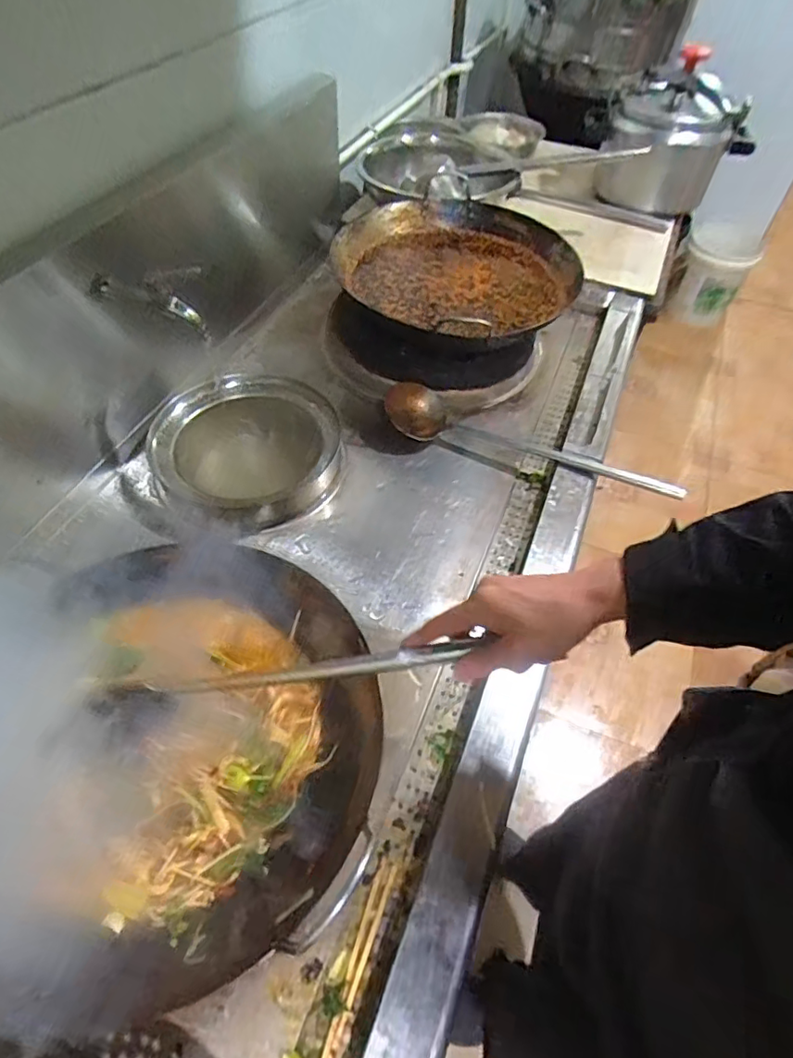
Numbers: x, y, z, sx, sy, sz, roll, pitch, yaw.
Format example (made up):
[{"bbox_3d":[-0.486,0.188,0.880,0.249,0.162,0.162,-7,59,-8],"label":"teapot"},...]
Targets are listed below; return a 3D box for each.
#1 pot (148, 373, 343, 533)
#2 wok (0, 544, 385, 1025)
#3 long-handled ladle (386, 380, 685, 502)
[{"bbox_3d":[-0.236,-0.117,0.946,0.287,0.132,0.284,1,52,-2],"label":"pot"},{"bbox_3d":[-0.207,0.205,0.550,0.340,0.113,0.384,-8,53,-9],"label":"wok"},{"bbox_3d":[0.223,-0.149,0.967,0.519,0.064,0.101,17,54,10],"label":"long-handled ladle"}]

